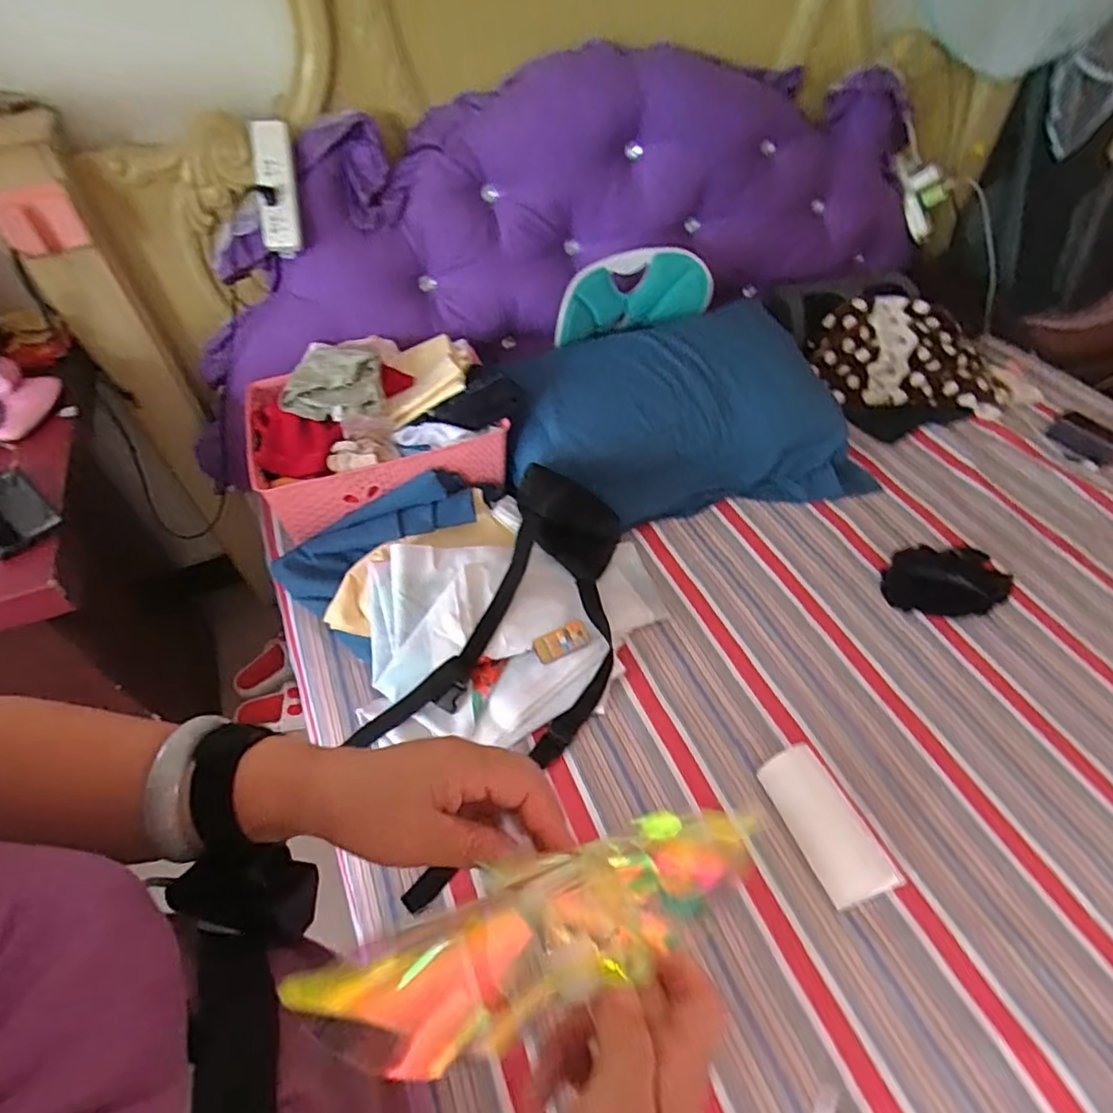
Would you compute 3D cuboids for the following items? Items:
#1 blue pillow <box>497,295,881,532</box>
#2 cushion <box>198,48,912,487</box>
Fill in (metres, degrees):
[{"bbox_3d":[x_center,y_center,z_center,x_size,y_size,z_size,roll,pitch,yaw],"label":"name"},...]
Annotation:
[{"bbox_3d":[0.228,-0.273,1.149,0.675,0.150,0.453,-13,79,-14],"label":"blue pillow"},{"bbox_3d":[0.033,-0.631,1.191,1.625,0.530,0.179,-18,46,-7],"label":"cushion"}]

